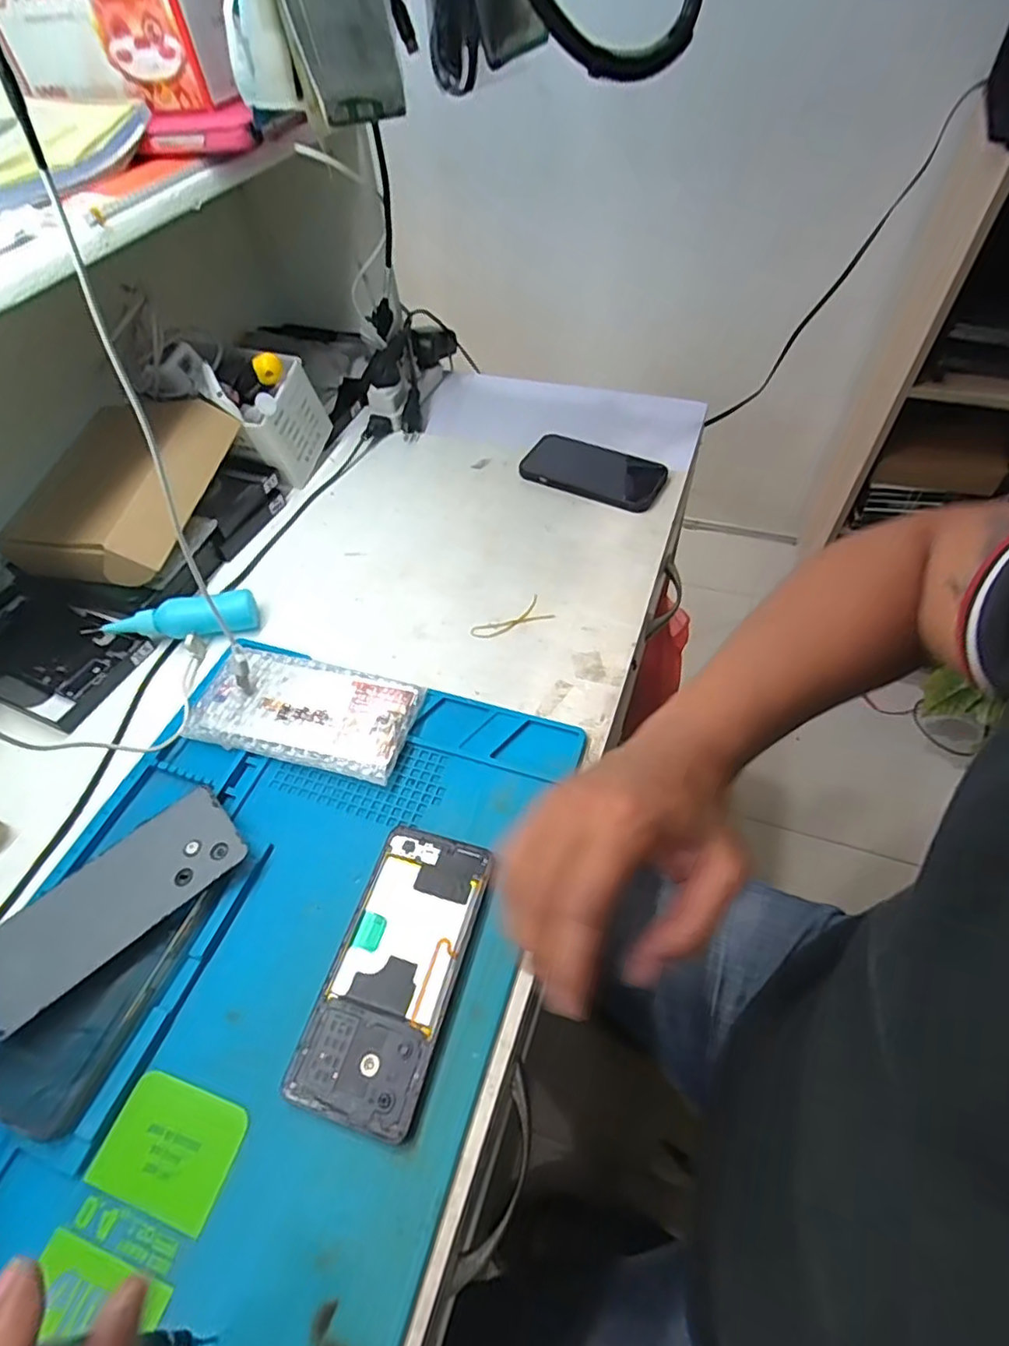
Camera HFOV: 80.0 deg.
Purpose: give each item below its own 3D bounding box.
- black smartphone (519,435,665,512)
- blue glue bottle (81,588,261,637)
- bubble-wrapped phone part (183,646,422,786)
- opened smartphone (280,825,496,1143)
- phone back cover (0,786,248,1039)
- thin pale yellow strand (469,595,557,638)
[{"bbox_3d":[0.095,-0.217,0.645,0.147,0.011,0.082,25,59,20],"label":"black smartphone"},{"bbox_3d":[-0.286,-0.043,0.520,0.134,0.032,0.029,-13,54,-6],"label":"blue glue bottle"},{"bbox_3d":[-0.154,0.029,0.473,0.166,0.018,0.088,10,55,11],"label":"bubble-wrapped phone part"},{"bbox_3d":[-0.064,0.176,0.366,0.074,0.009,0.159,12,55,12],"label":"opened smartphone"},{"bbox_3d":[-0.249,0.143,0.383,0.157,0.005,0.069,-38,60,-21],"label":"phone back cover"},{"bbox_3d":[0.006,-0.047,0.535,0.072,0.004,0.030,-26,56,-15],"label":"thin pale yellow strand"}]

